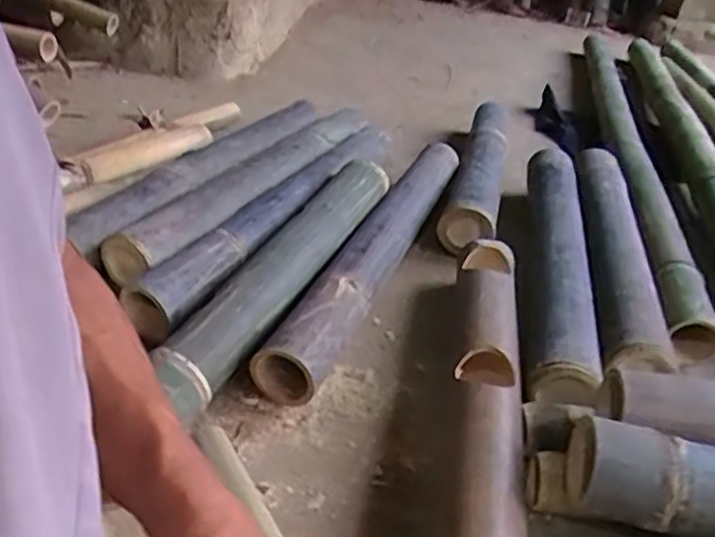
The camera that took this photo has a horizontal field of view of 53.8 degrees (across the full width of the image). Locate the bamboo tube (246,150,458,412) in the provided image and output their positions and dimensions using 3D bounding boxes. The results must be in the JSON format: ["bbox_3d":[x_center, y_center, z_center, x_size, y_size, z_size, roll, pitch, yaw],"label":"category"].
[{"bbox_3d":[0.030,-0.036,0.977,0.076,0.076,0.619,16,35,14],"label":"bamboo tube"}]

